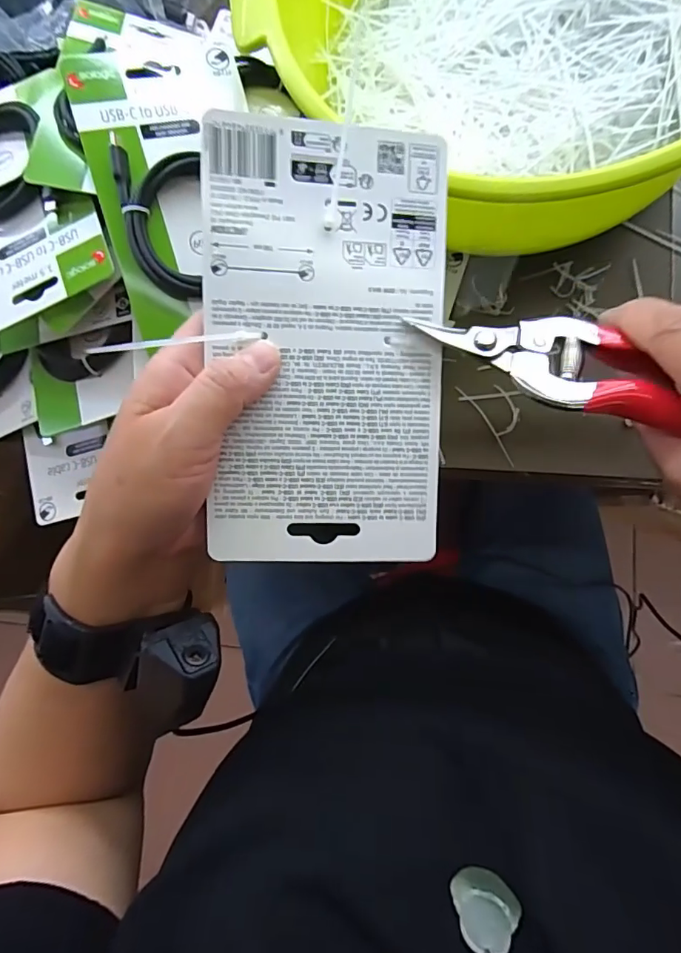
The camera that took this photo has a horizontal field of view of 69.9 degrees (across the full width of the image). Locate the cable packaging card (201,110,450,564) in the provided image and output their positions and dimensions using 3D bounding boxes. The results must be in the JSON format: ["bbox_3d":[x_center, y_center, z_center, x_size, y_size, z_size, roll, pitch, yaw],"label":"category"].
[{"bbox_3d":[-0.005,-0.052,0.206,0.097,0.005,0.178,0,96,-6],"label":"cable packaging card"}]

